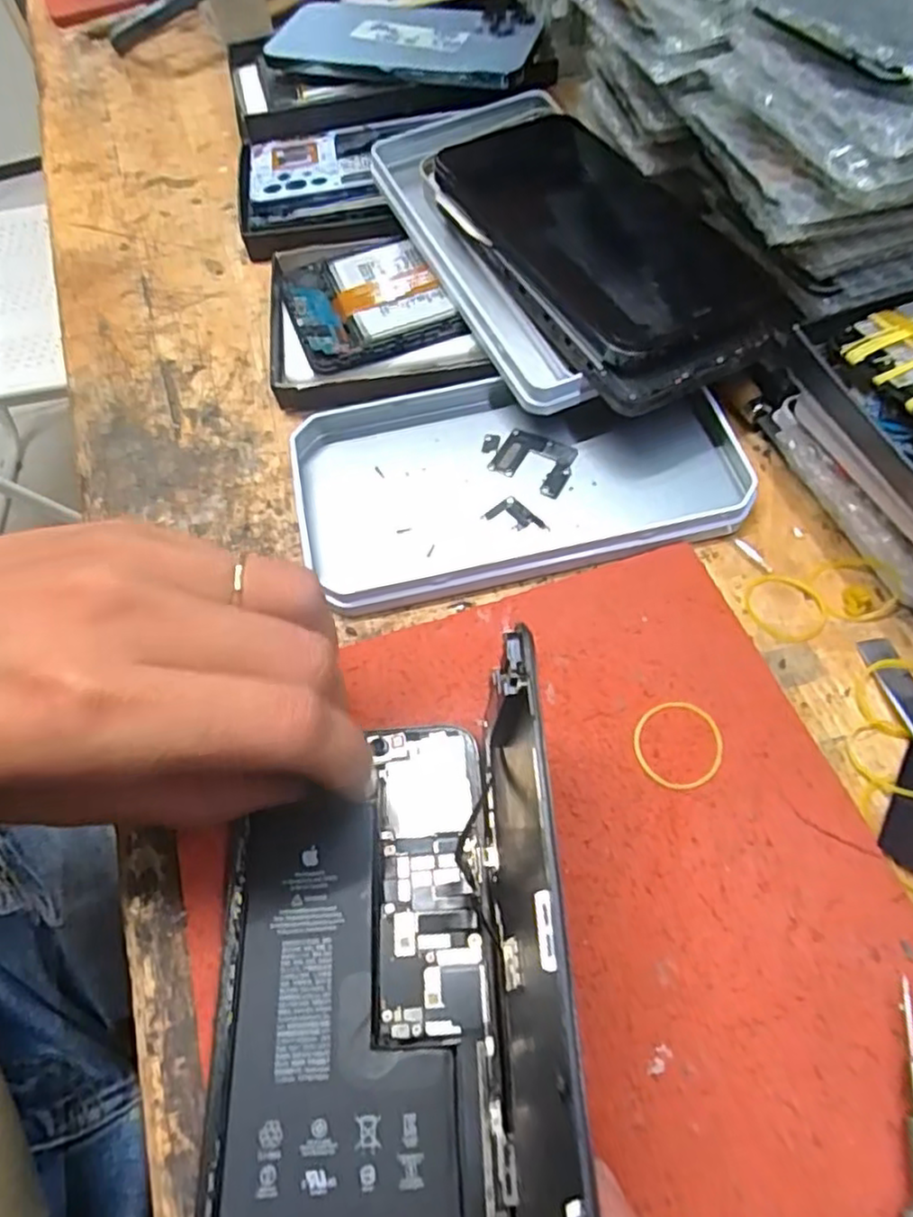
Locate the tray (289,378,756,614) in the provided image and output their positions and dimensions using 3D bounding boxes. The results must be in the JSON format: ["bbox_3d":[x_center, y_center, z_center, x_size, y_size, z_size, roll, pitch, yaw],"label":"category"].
[{"bbox_3d":[0.024,-0.054,0.284,0.177,0.016,0.095,-11,61,-2],"label":"tray"}]

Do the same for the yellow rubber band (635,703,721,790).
[{"bbox_3d":[0.072,0.044,0.225,0.029,0.004,0.029,-9,60,-1],"label":"yellow rubber band"}]

